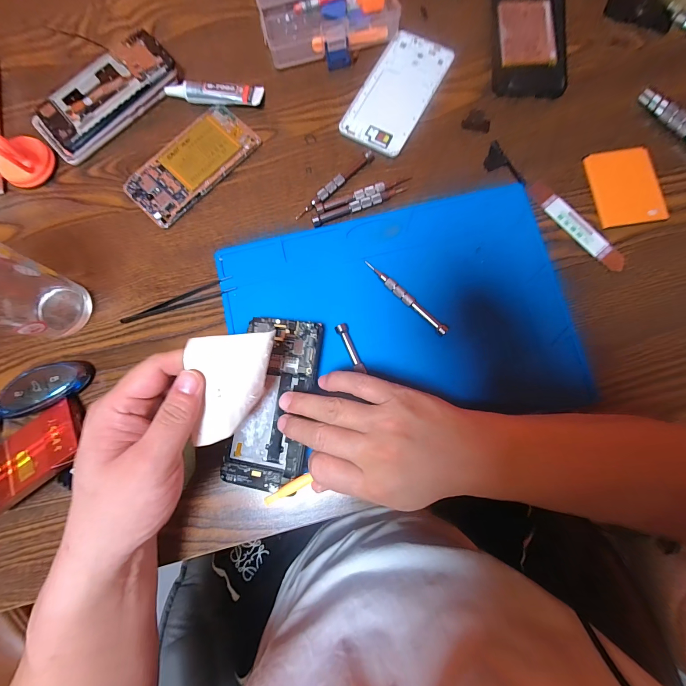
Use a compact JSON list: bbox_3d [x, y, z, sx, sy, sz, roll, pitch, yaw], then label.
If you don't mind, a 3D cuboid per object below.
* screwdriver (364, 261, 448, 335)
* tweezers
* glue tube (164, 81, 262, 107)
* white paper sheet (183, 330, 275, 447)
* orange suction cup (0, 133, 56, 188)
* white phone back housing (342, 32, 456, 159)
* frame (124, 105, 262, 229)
[{"bbox_3d":[0.060,-0.044,0.300,0.101,0.006,0.010,42,84,8],"label":"screwdriver"},{"bbox_3d":[-0.164,-0.044,0.314,0.112,0.007,0.017,-16,81,-1],"label":"tweezers"},{"bbox_3d":[-0.141,-0.271,0.343,0.103,0.020,0.025,0,81,2],"label":"glue tube"},{"bbox_3d":[-0.077,0.033,0.225,0.056,0.032,0.074,-2,81,1],"label":"white paper sheet"},{"bbox_3d":[-0.338,-0.196,0.314,0.048,0.064,0.051,0,81,2],"label":"orange suction cup"},{"bbox_3d":[0.061,-0.275,0.343,0.073,0.004,0.148,28,83,6],"label":"white phone back housing"},{"bbox_3d":[-0.161,-0.192,0.334,0.141,0.009,0.070,-44,82,-5],"label":"frame"}]

